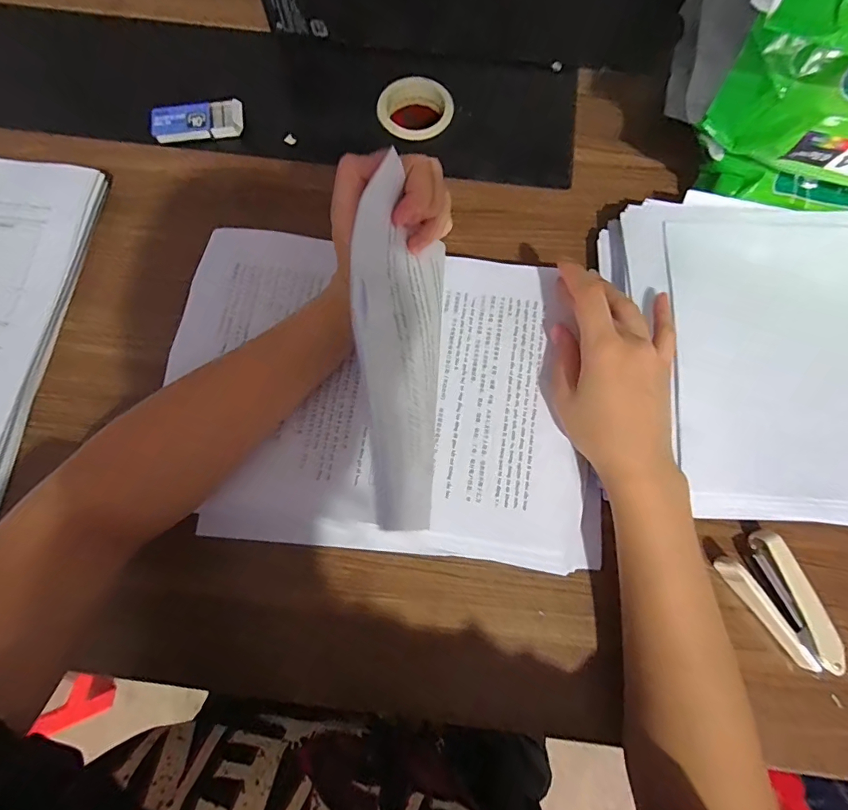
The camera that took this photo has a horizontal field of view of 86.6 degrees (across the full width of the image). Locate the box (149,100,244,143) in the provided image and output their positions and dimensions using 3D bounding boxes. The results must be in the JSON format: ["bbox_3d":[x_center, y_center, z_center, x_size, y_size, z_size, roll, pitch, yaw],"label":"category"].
[{"bbox_3d":[-0.202,-0.254,0.403,0.078,0.015,0.029,-9,76,-3],"label":"box"}]

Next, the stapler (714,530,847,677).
[{"bbox_3d":[0.245,0.136,0.307,0.043,0.024,0.086,-29,78,-8],"label":"stapler"}]

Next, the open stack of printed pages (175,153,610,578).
[{"bbox_3d":[-0.025,-0.022,0.285,0.311,0.129,0.222,6,76,1],"label":"open stack of printed pages"}]

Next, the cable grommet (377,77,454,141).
[{"bbox_3d":[-0.008,-0.274,0.418,0.069,0.018,0.053,-1,76,-1],"label":"cable grommet"}]

